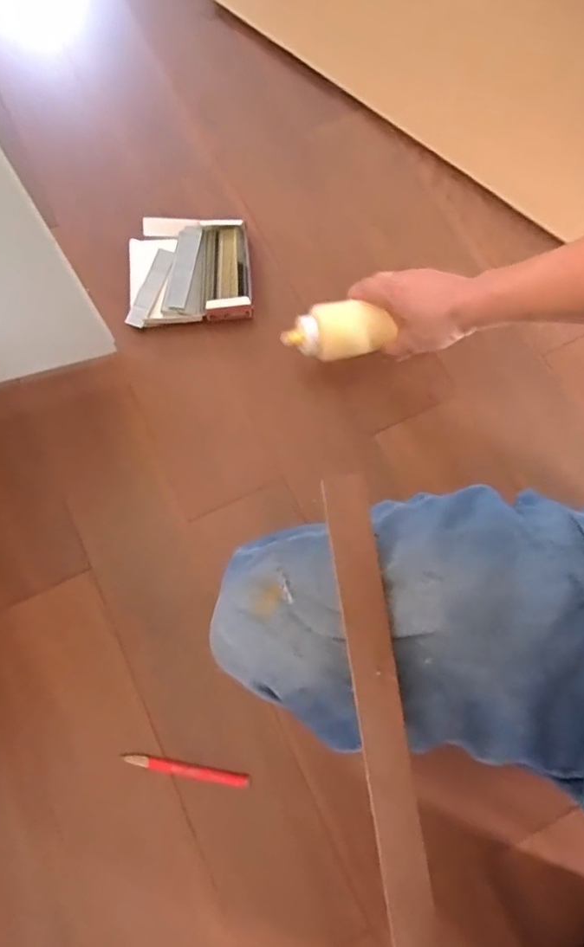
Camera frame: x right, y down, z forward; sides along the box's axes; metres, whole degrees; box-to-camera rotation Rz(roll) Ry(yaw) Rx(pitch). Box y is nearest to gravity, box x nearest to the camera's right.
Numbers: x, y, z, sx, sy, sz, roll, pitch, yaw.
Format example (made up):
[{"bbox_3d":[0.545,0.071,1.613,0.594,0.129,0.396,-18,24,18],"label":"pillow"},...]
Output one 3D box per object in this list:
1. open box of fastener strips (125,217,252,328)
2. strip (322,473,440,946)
[{"bbox_3d":[-0.135,-0.272,0.725,0.157,0.028,0.159,-3,74,-1],"label":"open box of fastener strips"},{"bbox_3d":[0.098,0.422,0.346,0.034,0.023,0.859,-7,77,-2],"label":"strip"}]

